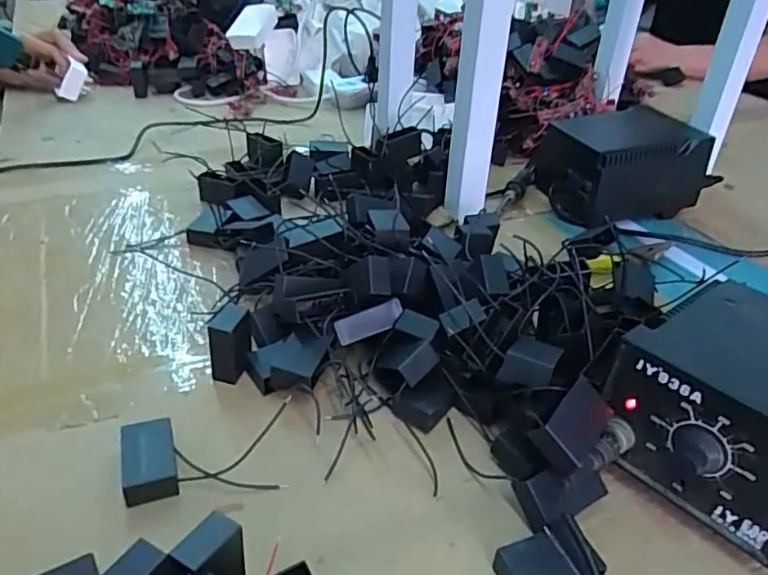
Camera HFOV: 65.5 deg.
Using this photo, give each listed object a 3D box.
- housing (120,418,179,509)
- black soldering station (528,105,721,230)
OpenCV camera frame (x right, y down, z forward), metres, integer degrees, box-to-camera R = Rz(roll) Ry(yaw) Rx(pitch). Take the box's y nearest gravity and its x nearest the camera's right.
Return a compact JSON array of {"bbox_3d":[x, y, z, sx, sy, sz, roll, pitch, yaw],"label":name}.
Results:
[{"bbox_3d":[-0.136,0.099,0.347,0.028,0.018,0.049,-9,35,-18],"label":"housing"},{"bbox_3d":[0.268,-0.141,0.678,0.154,0.091,0.123,-7,35,-14],"label":"black soldering station"}]

